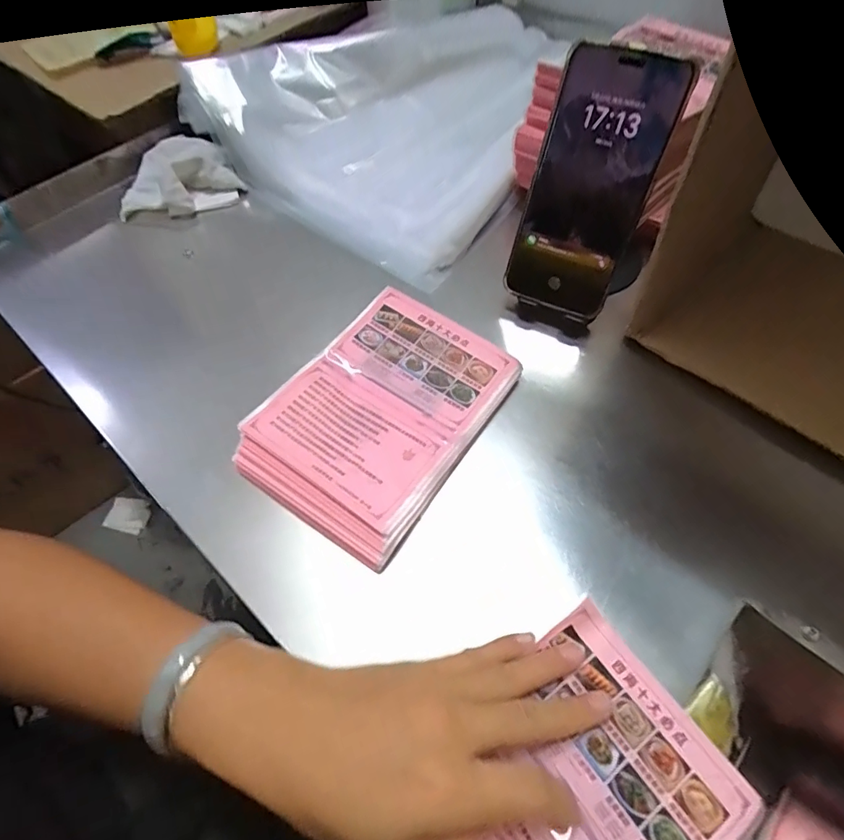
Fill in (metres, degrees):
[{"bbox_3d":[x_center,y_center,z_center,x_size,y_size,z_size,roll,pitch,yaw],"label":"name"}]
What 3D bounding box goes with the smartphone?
[{"bbox_3d":[0.111,-0.152,0.331,0.076,0.162,0.012,26,37,18],"label":"smartphone"}]

